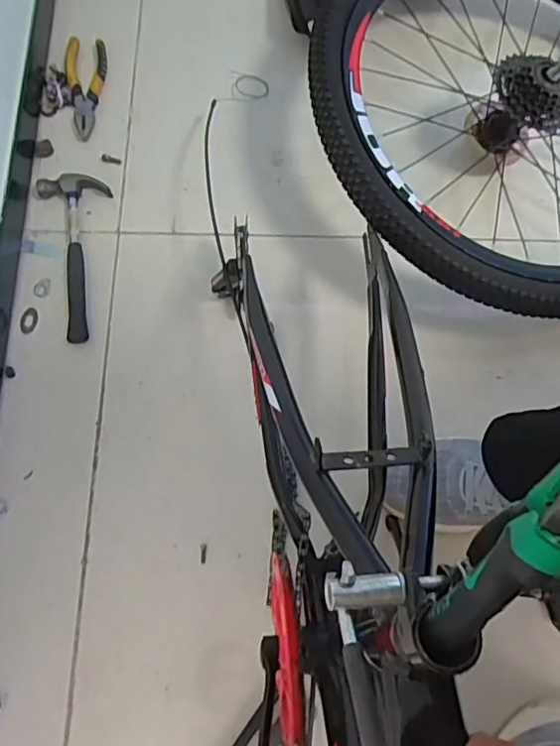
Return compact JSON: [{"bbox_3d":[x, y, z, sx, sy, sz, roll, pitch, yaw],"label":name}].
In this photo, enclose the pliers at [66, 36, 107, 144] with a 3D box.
[{"bbox_3d":[-0.266,-0.389,0.772,0.053,0.014,0.144,-3,75,-3],"label":"pliers"}]

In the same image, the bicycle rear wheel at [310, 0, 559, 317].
[{"bbox_3d":[0.266,-0.316,0.712,0.501,0.170,0.501,4,74,-15],"label":"bicycle rear wheel"}]

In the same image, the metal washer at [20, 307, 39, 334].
[{"bbox_3d":[-0.312,-0.065,0.705,0.022,0.004,0.035,7,74,0],"label":"metal washer"}]

